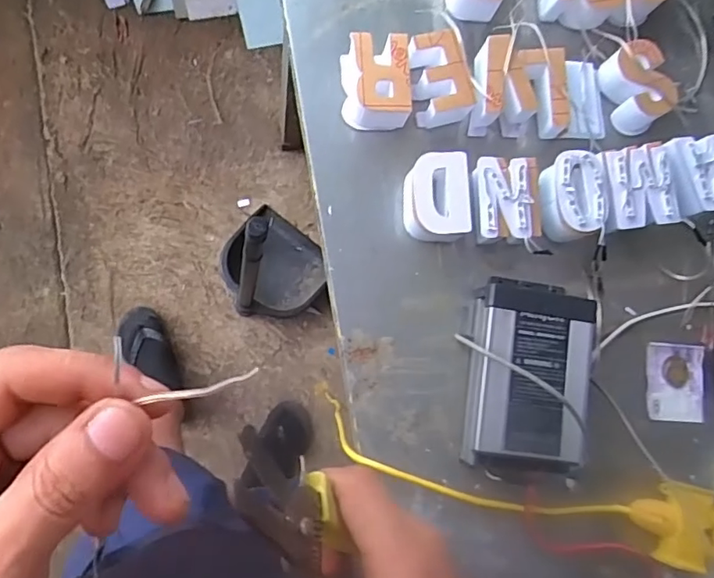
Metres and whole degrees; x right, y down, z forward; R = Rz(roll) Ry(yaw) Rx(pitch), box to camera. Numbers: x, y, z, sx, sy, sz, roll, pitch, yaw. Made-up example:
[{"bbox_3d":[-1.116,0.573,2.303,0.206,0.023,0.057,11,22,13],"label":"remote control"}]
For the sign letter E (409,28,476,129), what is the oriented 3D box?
[{"bbox_3d":[0.084,-0.220,0.616,0.059,0.056,0.086,-18,87,-7],"label":"sign letter E"}]

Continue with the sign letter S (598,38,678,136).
[{"bbox_3d":[0.313,-0.225,0.641,0.062,0.040,0.093,-13,86,-6],"label":"sign letter S"}]

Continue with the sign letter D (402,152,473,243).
[{"bbox_3d":[0.079,-0.092,0.587,0.068,0.035,0.088,-1,85,-8],"label":"sign letter D"}]

